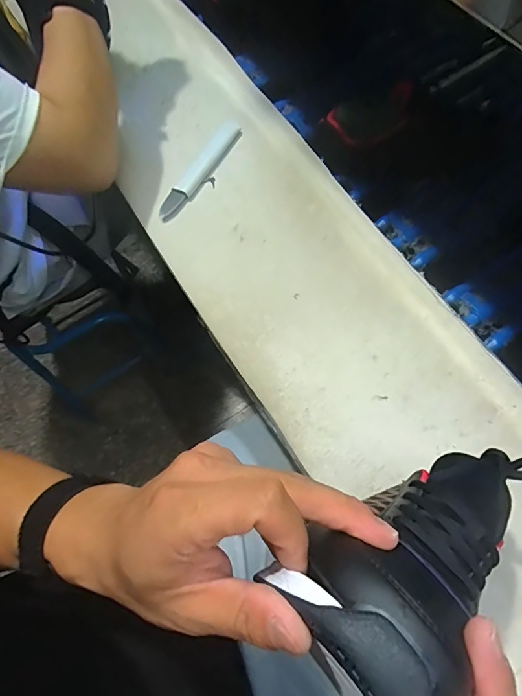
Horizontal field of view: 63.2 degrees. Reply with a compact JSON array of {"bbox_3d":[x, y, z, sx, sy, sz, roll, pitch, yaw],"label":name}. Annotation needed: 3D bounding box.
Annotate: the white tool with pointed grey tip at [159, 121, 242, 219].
[{"bbox_3d":[-0.079,-0.237,0.562,0.030,0.010,0.171,30,74,15],"label":"white tool with pointed grey tip"}]

